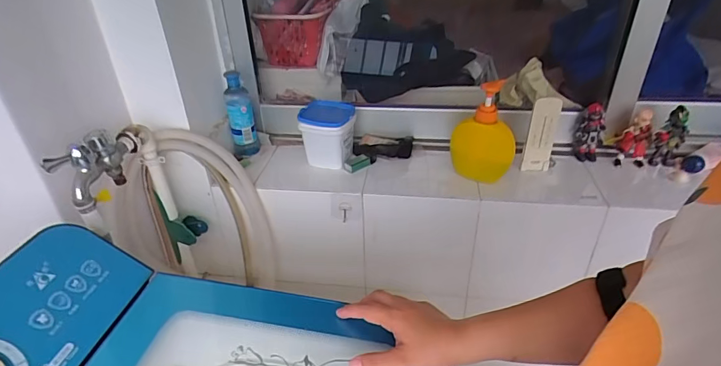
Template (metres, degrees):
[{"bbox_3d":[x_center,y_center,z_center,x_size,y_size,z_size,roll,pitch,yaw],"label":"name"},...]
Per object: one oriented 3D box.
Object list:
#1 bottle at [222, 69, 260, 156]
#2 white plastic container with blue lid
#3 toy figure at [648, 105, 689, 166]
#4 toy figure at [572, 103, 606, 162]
[{"bbox_3d":[-0.233,-0.134,0.829,0.047,0.162,0.050,-8,33,-9],"label":"bottle"},{"bbox_3d":[-0.059,-0.084,0.811,0.090,0.118,0.088,7,34,13],"label":"white plastic container with blue lid"},{"bbox_3d":[0.556,-0.080,0.763,0.045,0.112,0.032,-21,37,-27],"label":"toy figure"},{"bbox_3d":[0.429,-0.099,0.799,0.046,0.103,0.045,14,36,23],"label":"toy figure"}]

